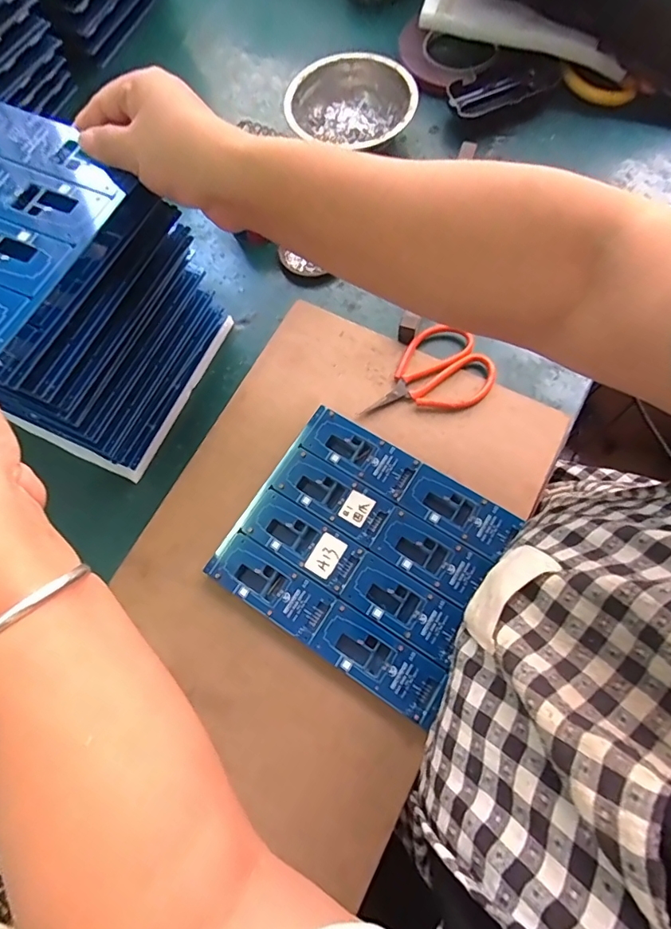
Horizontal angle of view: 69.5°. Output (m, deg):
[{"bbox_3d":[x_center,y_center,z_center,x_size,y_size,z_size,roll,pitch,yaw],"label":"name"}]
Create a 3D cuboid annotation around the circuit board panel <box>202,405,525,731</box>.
[{"bbox_3d":[0.021,0.063,0.367,0.182,0.020,0.159,31,76,11],"label":"circuit board panel"}]

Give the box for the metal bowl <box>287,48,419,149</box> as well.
[{"bbox_3d":[0.015,-0.361,0.499,0.130,0.043,0.120,5,72,4],"label":"metal bowl"}]

